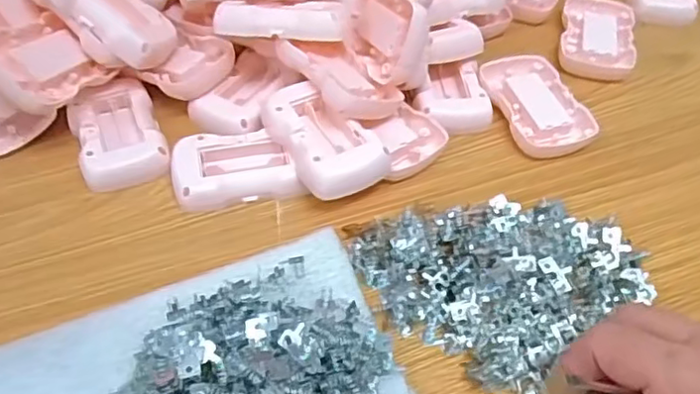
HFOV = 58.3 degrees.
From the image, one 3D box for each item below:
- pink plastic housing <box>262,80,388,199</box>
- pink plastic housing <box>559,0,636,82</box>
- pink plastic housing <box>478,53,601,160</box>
[{"bbox_3d":[-0.019,-0.036,0.390,0.049,0.026,0.088,-26,57,-22],"label":"pink plastic housing"},{"bbox_3d":[0.189,-0.122,0.483,0.053,0.016,0.089,14,52,9],"label":"pink plastic housing"},{"bbox_3d":[0.126,-0.065,0.431,0.056,0.018,0.082,-10,52,-10],"label":"pink plastic housing"}]

